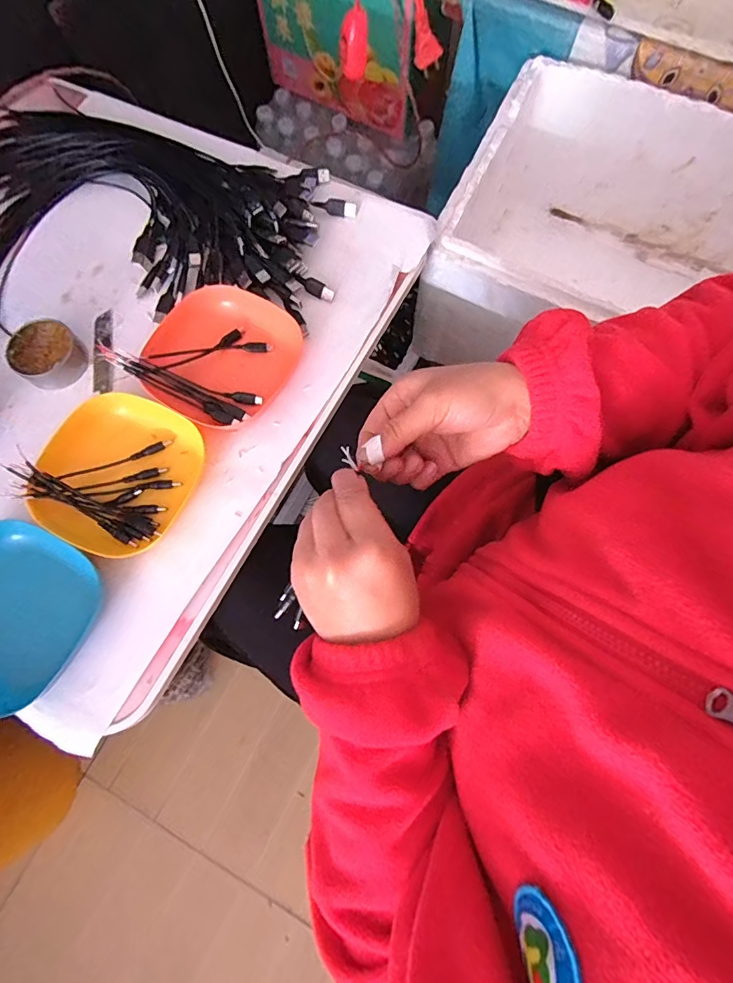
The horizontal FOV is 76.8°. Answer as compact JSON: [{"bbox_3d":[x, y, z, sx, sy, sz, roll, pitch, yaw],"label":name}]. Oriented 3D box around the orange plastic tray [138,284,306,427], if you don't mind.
[{"bbox_3d":[-0.144,-0.131,0.451,0.127,0.027,0.135,26,76,8],"label":"orange plastic tray"}]

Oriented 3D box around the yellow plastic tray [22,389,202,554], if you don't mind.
[{"bbox_3d":[-0.225,-0.020,0.421,0.128,0.027,0.140,23,76,7],"label":"yellow plastic tray"}]

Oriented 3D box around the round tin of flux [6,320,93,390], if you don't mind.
[{"bbox_3d":[-0.318,-0.138,0.464,0.067,0.026,0.063,0,74,1],"label":"round tin of flux"}]

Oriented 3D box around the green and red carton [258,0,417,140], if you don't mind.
[{"bbox_3d":[-0.024,-0.885,0.856,0.324,0.242,0.173,32,77,9],"label":"green and red carton"}]

